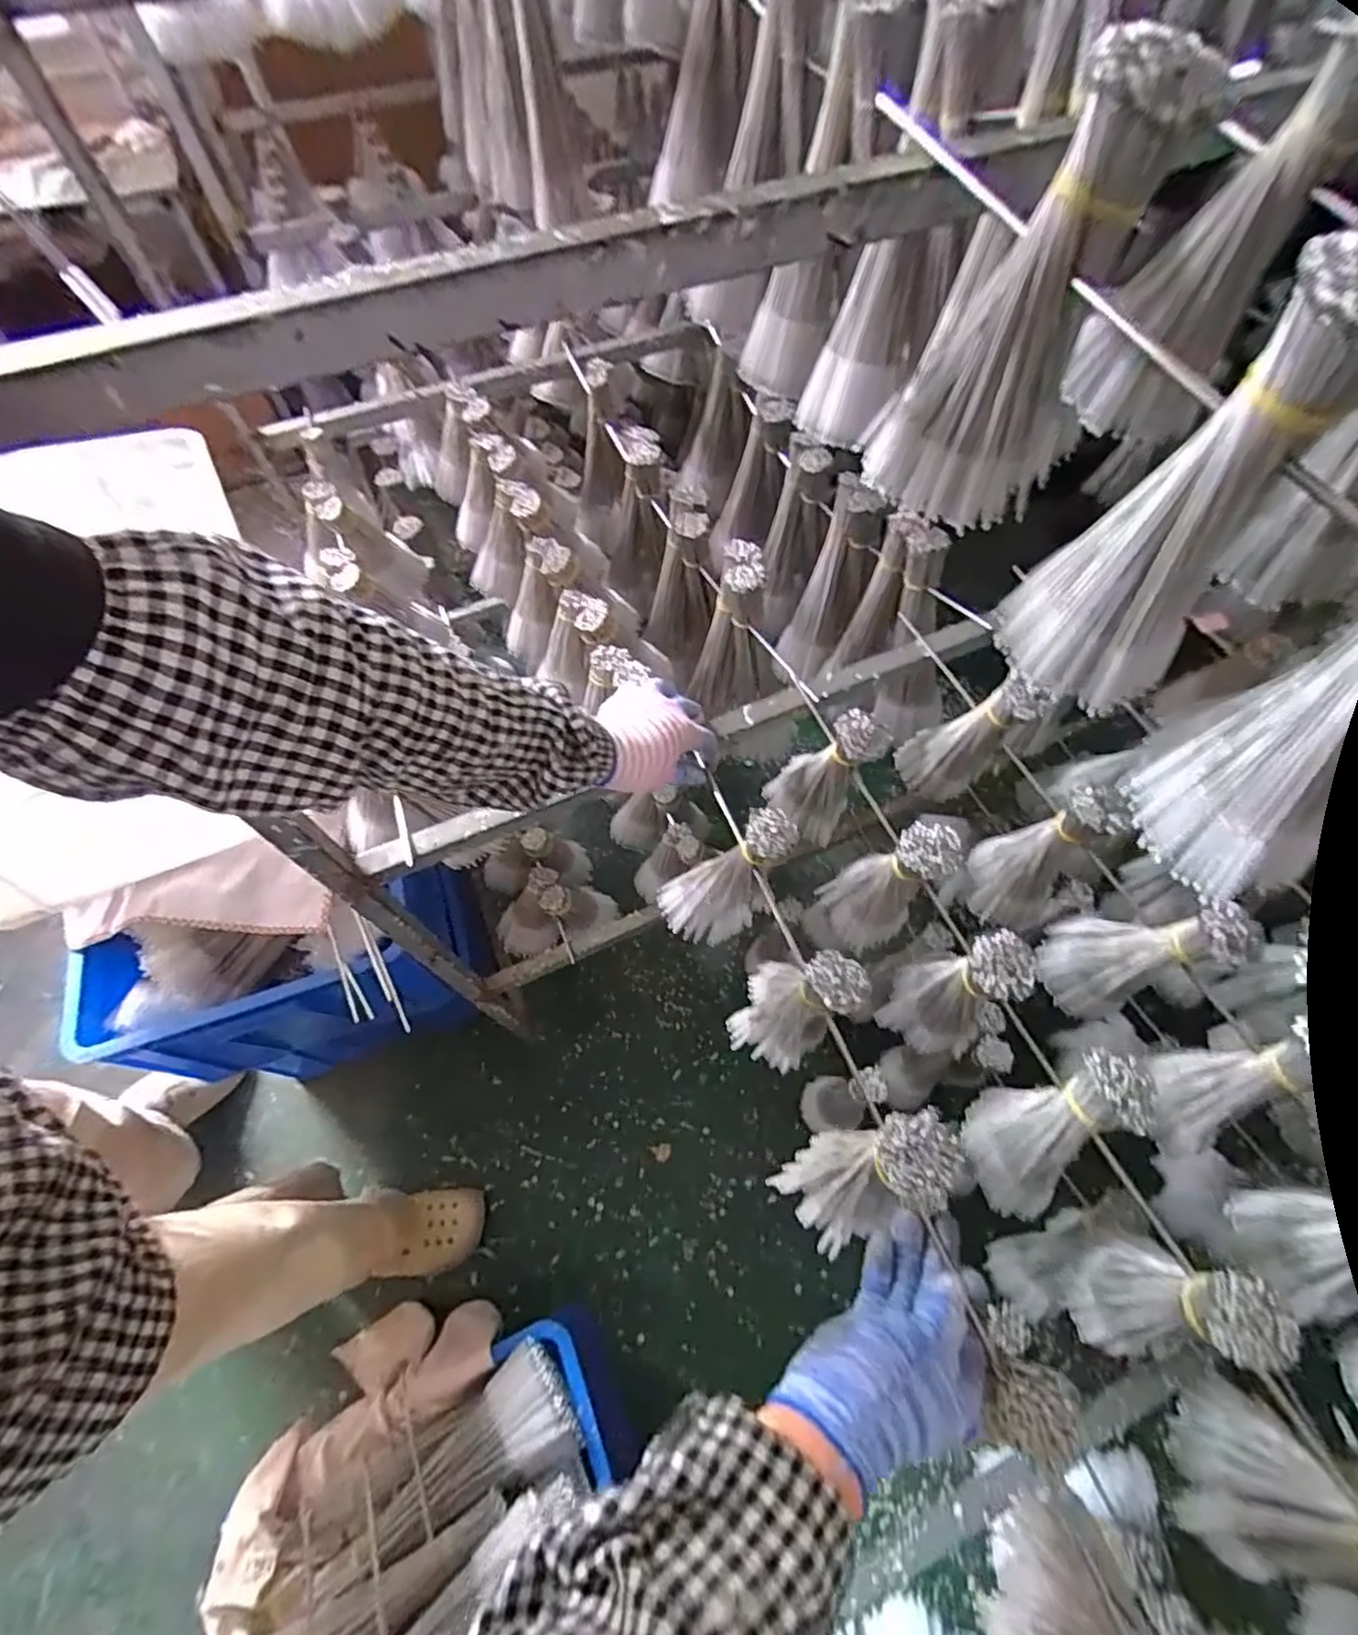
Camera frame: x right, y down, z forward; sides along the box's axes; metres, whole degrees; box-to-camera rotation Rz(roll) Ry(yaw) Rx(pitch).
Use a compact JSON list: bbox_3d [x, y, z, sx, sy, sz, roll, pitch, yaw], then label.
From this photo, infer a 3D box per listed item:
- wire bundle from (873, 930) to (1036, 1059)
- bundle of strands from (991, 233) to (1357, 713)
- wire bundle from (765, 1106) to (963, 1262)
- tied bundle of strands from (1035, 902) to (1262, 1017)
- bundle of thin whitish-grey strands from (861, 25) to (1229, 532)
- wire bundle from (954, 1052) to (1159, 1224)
[{"bbox_3d":[0.236,0.159,0.565,0.079,0.153,0.083,-3,68,-3],"label":"wire bundle"},{"bbox_3d":[0.192,-0.111,0.250,0.041,0.166,0.074,-38,74,-15],"label":"bundle of strands"},{"bbox_3d":[0.140,0.261,0.481,0.067,0.177,0.069,42,50,14],"label":"wire bundle"},{"bbox_3d":[0.382,0.113,0.551,0.081,0.160,0.079,-28,72,-13],"label":"tied bundle of strands"},{"bbox_3d":[0.152,-0.215,0.287,0.081,0.169,0.065,32,70,11],"label":"bundle of thin whitish-grey strands"},{"bbox_3d":[0.297,0.238,0.509,0.064,0.174,0.075,36,44,12],"label":"wire bundle"}]

